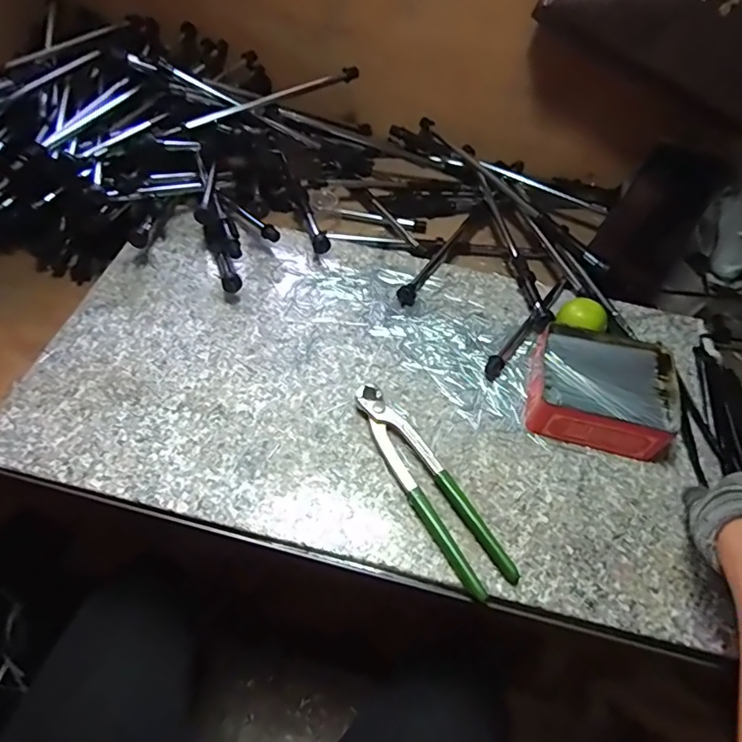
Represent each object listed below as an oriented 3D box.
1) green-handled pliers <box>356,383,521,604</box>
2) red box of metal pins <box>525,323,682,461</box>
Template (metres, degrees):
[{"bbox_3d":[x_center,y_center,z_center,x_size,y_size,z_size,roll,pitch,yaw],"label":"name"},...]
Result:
[{"bbox_3d":[0.047,0.091,0.440,0.045,0.019,0.196,-24,59,-21],"label":"green-handled pliers"},{"bbox_3d":[0.213,0.019,0.491,0.128,0.044,0.105,12,53,4],"label":"red box of metal pins"}]

